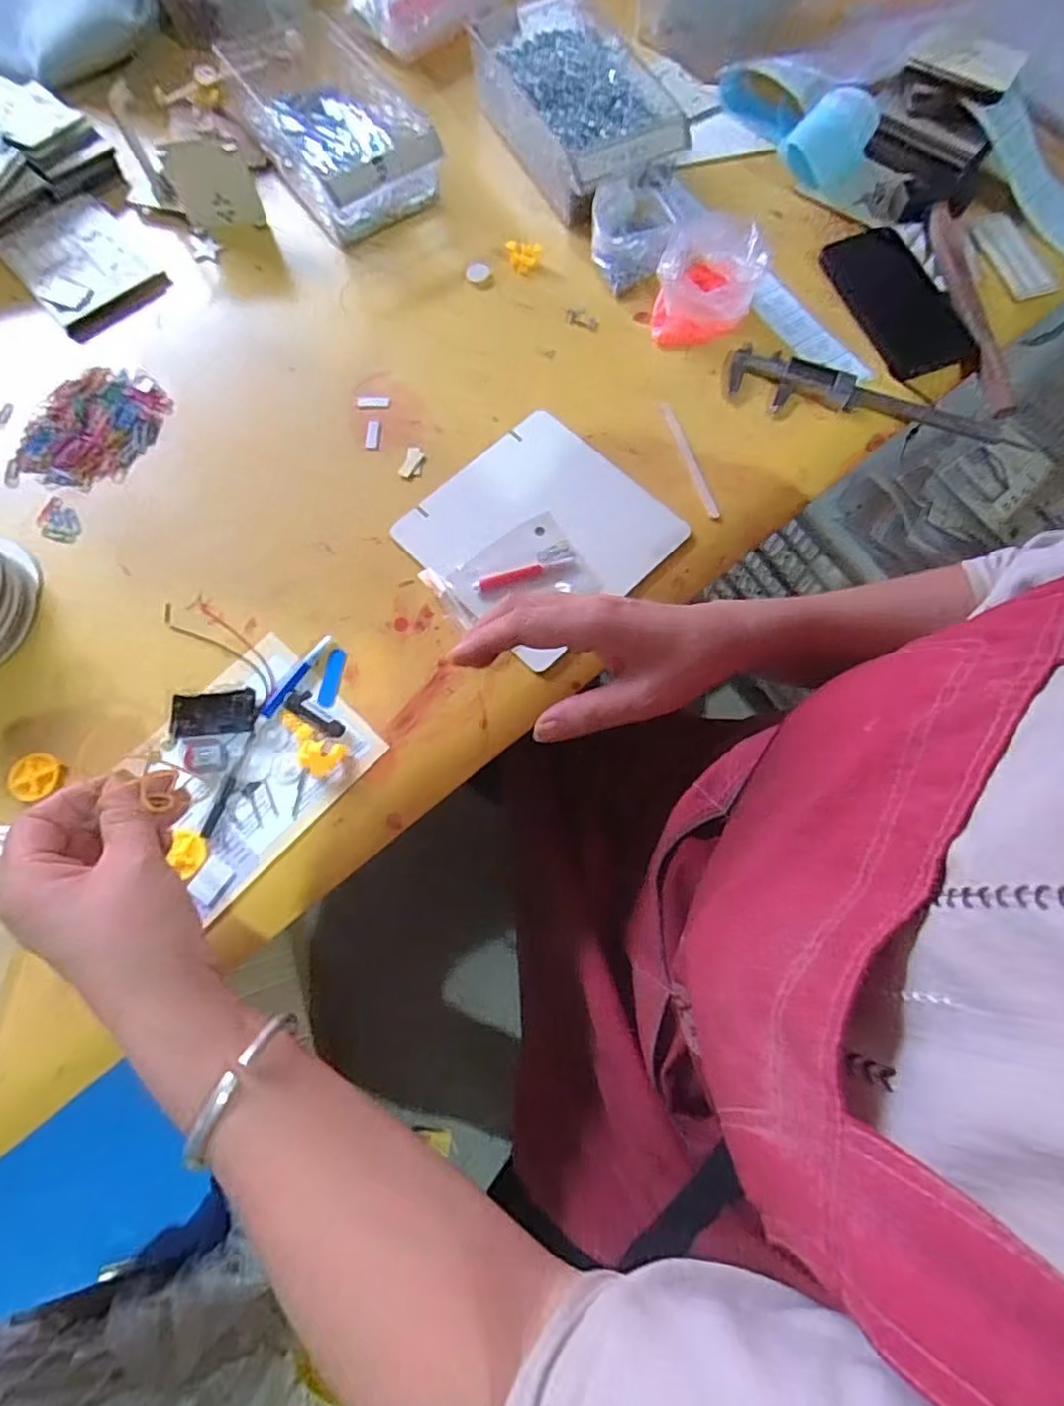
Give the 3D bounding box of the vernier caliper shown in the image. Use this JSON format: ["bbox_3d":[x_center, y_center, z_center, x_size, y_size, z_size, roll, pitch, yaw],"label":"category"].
[{"bbox_3d":[0.289,-0.258,0.546,0.237,0.009,0.051,20,74,7],"label":"vernier caliper"}]

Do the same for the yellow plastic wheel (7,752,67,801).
[{"bbox_3d":[-0.361,0.054,0.460,0.038,0.006,0.035,0,73,0],"label":"yellow plastic wheel"}]

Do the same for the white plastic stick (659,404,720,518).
[{"bbox_3d":[0.134,-0.209,0.539,0.009,0.006,0.120,-15,73,-4],"label":"white plastic stick"}]

